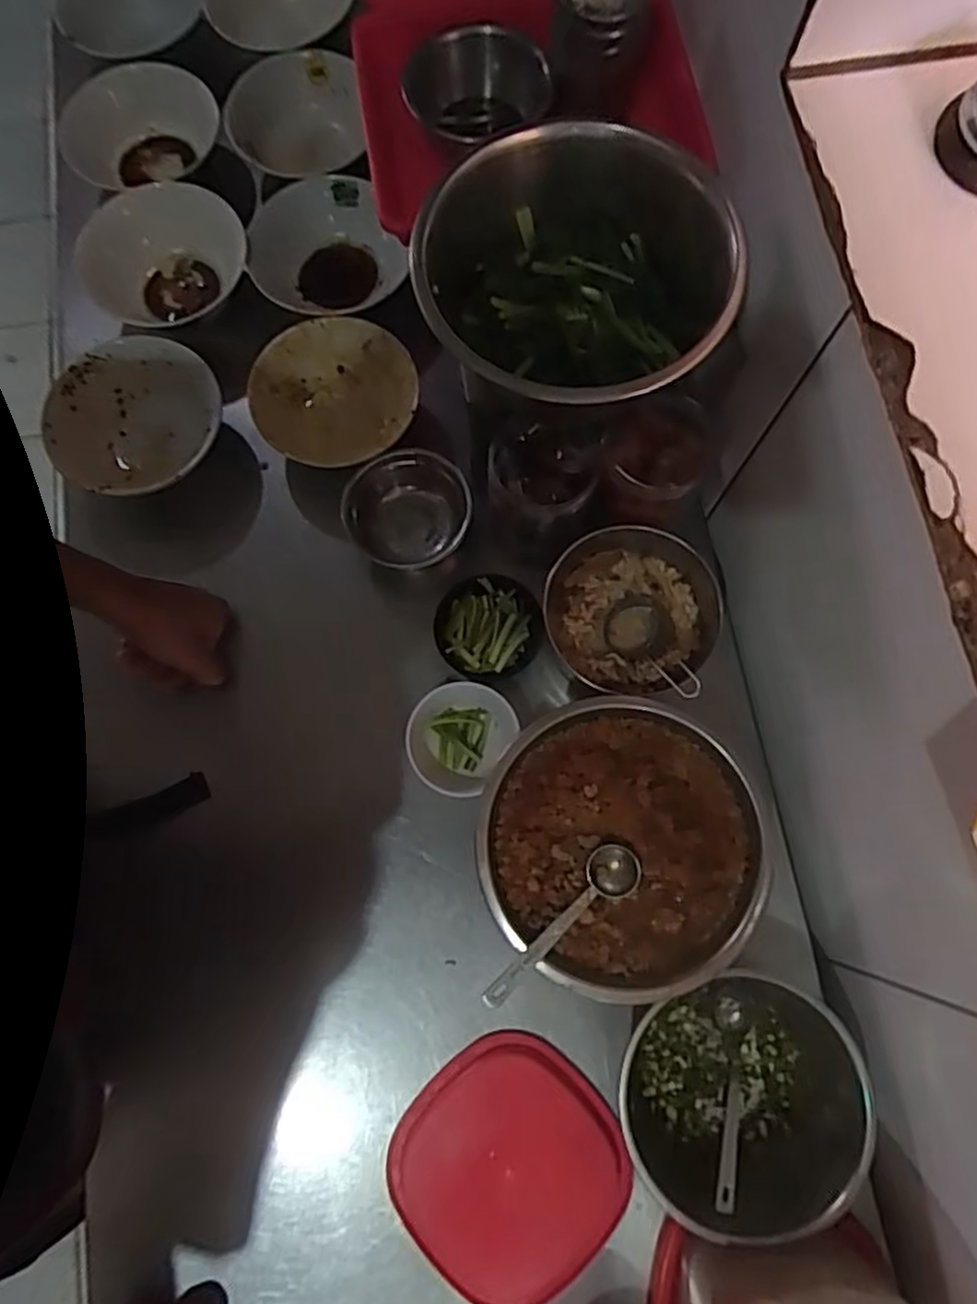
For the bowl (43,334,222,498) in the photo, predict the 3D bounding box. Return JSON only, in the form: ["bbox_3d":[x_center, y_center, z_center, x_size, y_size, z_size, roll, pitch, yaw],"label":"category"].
[{"bbox_3d":[-0.331,-0.215,0.710,0.148,0.068,0.160,0,76,0],"label":"bowl"}]

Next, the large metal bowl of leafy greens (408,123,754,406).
[{"bbox_3d":[0.056,-0.251,0.515,0.200,0.090,0.205,5,76,1],"label":"large metal bowl of leafy greens"}]

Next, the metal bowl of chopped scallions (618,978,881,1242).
[{"bbox_3d":[0.184,0.332,0.542,0.173,0.083,0.164,0,76,0],"label":"metal bowl of chopped scallions"}]

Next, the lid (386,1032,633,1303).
[{"bbox_3d":[0.016,0.398,0.570,0.166,0.022,0.159,-42,80,-9],"label":"lid"}]

